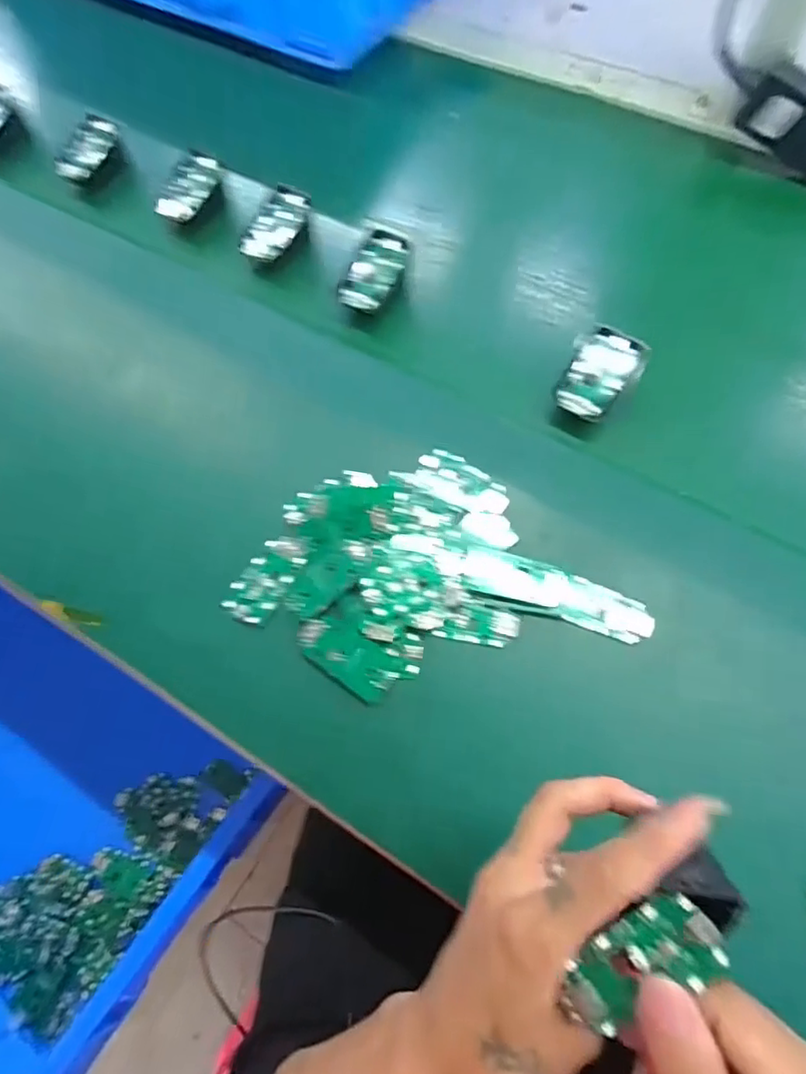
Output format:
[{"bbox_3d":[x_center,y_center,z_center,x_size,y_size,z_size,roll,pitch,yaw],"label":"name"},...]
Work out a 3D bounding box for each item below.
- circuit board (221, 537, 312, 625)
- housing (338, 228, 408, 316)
[{"bbox_3d":[-0.095,0.029,0.417,0.035,0.009,0.066,32,71,13],"label":"circuit board"},{"bbox_3d":[-0.025,-0.222,0.506,0.044,0.031,0.069,21,69,9],"label":"housing"}]

